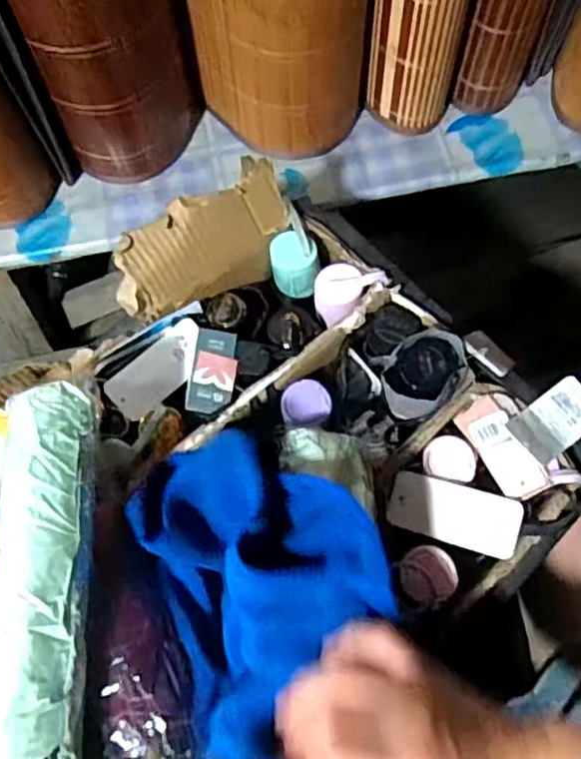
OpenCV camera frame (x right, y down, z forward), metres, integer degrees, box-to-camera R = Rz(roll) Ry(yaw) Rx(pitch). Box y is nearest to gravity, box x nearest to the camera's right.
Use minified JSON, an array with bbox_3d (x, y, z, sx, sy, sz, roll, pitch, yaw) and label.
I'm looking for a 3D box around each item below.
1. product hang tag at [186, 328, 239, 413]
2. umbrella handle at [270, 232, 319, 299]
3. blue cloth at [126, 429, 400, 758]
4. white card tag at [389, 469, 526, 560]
[{"bbox_3d":[-0.060,-0.008,0.524,0.035,0.006,0.070,11,70,-12],"label":"product hang tag"},{"bbox_3d":[0.003,-0.098,0.570,0.044,0.045,0.043,-2,68,1],"label":"umbrella handle"},{"bbox_3d":[-0.013,0.124,0.400,0.129,0.076,0.205,-22,69,-7],"label":"blue cloth"},{"bbox_3d":[0.115,0.094,0.466,0.090,0.004,0.041,13,82,22],"label":"white card tag"}]

